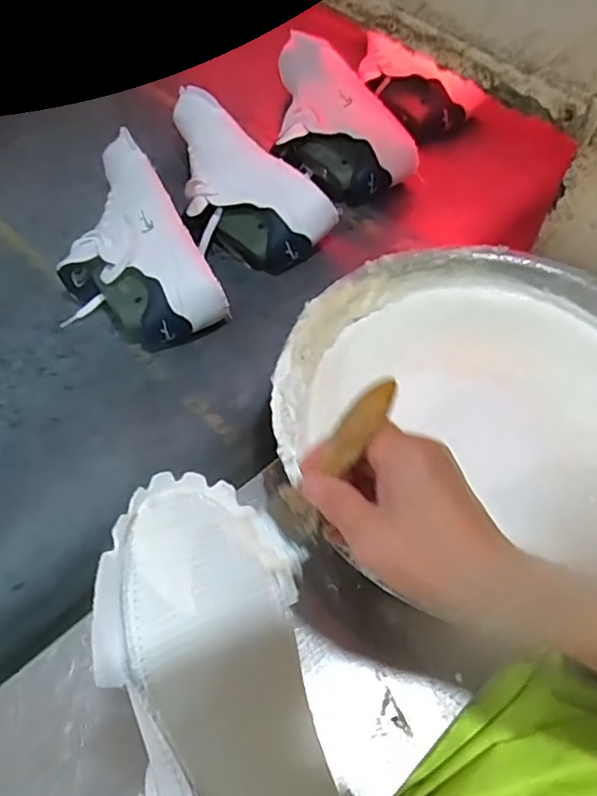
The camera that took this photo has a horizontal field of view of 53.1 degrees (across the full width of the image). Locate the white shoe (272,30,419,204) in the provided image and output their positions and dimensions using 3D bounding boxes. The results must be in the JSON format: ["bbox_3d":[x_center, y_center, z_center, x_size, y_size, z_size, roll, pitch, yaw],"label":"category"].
[{"bbox_3d":[0.030,-0.365,0.775,0.134,0.090,0.258,-28,61,-21],"label":"white shoe"}]

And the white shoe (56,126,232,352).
[{"bbox_3d":[-0.198,-0.164,0.660,0.144,0.100,0.264,-22,59,-18],"label":"white shoe"}]

